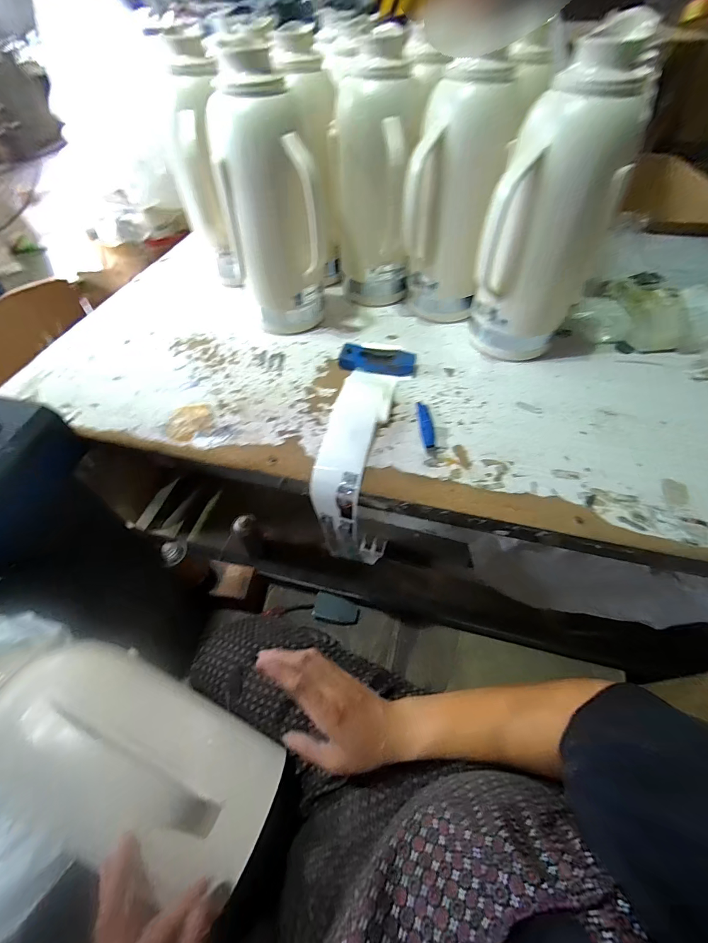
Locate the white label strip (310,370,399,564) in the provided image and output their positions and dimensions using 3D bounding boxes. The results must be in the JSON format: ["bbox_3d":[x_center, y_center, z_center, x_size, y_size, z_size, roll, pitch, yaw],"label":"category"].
[{"bbox_3d":[0.002,-0.034,0.575,0.103,0.106,0.298,8,84,7],"label":"white label strip"}]

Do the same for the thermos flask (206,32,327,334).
[{"bbox_3d":[-0.137,-0.421,0.603,0.141,0.368,0.152,-16,56,-9],"label":"thermos flask"}]

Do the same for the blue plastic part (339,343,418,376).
[{"bbox_3d":[0.044,-0.203,0.659,0.135,0.021,0.061,10,56,9],"label":"blue plastic part"}]

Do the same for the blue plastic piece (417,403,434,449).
[{"bbox_3d":[0.115,-0.077,0.574,0.021,0.006,0.095,-2,55,0],"label":"blue plastic piece"}]

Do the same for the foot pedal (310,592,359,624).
[{"bbox_3d":[-0.044,0.354,0.921,0.112,0.037,0.061,9,55,8],"label":"foot pedal"}]

